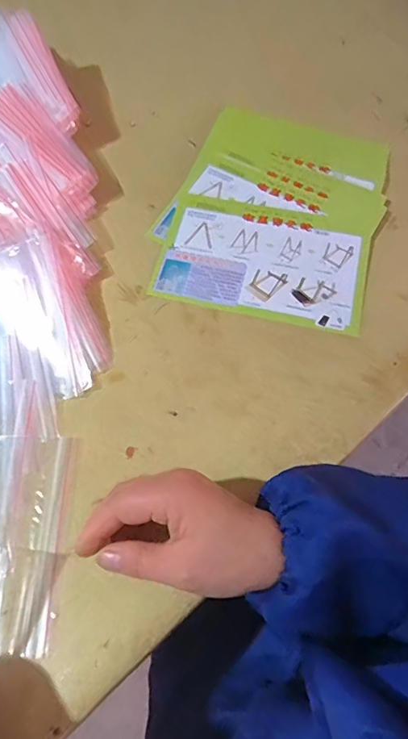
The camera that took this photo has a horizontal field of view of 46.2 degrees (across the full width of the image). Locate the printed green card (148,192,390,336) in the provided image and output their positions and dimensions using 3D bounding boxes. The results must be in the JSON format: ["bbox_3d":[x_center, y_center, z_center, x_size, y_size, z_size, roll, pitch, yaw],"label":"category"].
[{"bbox_3d":[0.065,-0.120,0.497,0.209,0.008,0.149,11,67,7],"label":"printed green card"}]

